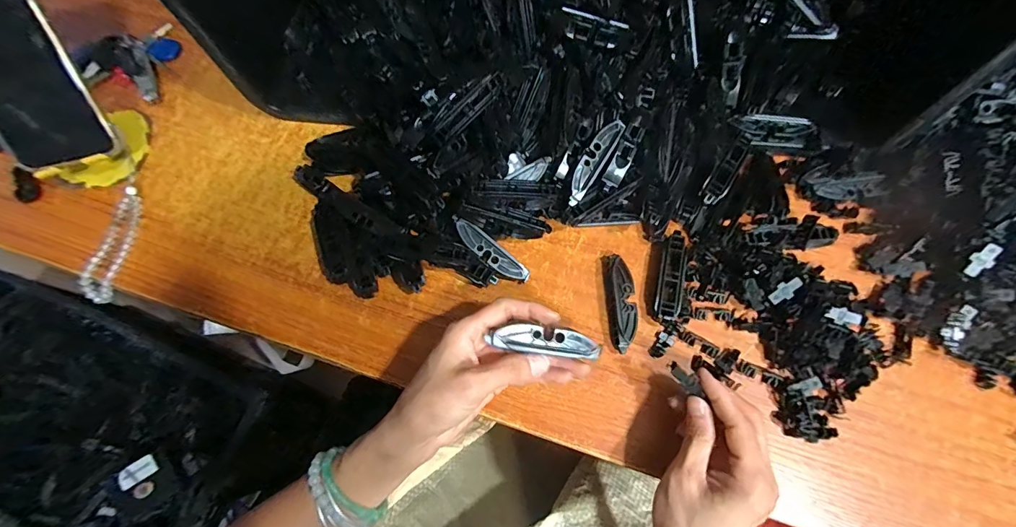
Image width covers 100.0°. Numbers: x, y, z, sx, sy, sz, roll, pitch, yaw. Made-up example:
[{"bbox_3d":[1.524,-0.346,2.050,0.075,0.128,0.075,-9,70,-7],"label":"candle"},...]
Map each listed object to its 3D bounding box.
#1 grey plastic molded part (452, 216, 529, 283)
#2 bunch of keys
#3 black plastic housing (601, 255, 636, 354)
[{"bbox_3d":[-0.016,-0.010,0.362,0.078,0.007,0.018,40,76,-6],"label":"grey plastic molded part"},{"bbox_3d":[-0.404,-0.212,0.457,0.097,0.020,0.093,-33,72,-9],"label":"bunch of keys"},{"bbox_3d":[0.093,0.031,0.355,0.025,0.022,0.082,-1,70,3],"label":"black plastic housing"}]

